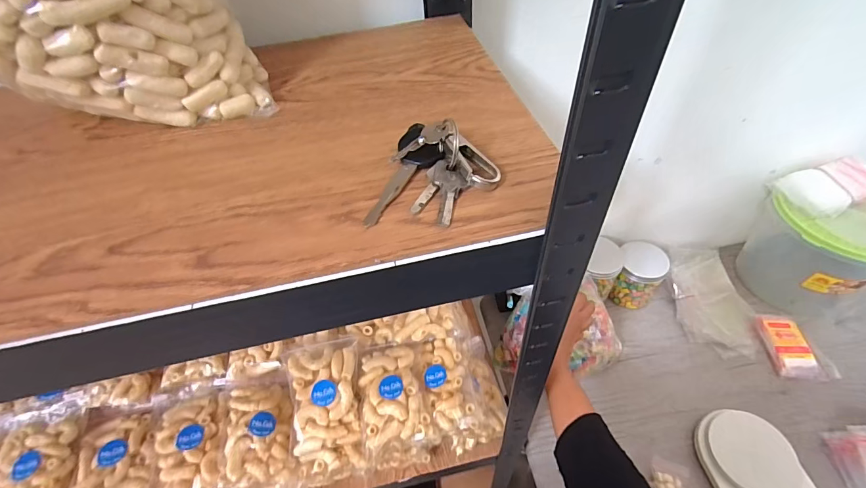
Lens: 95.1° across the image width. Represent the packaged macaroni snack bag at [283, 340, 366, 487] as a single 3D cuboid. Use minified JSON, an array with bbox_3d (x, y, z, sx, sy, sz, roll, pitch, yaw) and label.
[{"bbox_3d":[-0.133,0.201,0.501,0.088,0.064,0.147,-11,49,-4],"label":"packaged macaroni snack bag"}]

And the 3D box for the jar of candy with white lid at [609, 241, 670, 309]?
[{"bbox_3d":[0.395,0.063,0.766,0.095,0.119,0.071,12,51,15],"label":"jar of candy with white lid"}]

